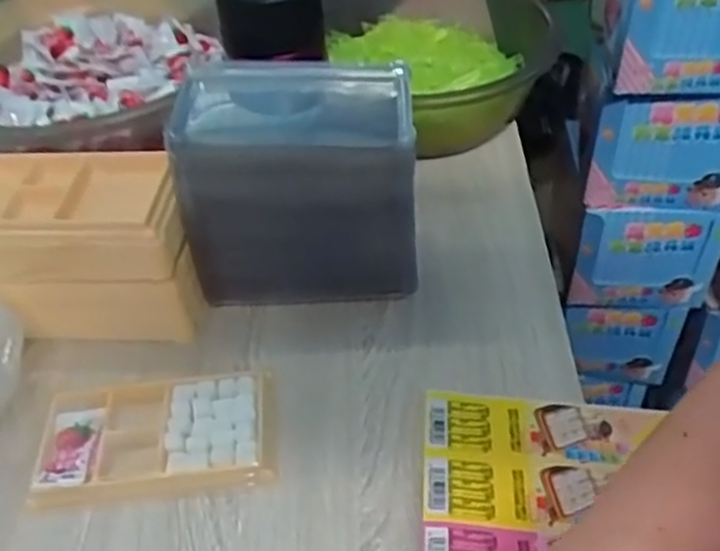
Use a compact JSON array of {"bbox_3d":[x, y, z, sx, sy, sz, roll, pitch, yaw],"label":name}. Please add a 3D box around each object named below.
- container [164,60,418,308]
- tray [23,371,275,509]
[{"bbox_3d":[-0.036,-0.054,0.493,0.141,0.134,0.086,-1,42,6],"label":"container"},{"bbox_3d":[-0.115,0.091,0.437,0.128,0.013,0.075,-6,41,-1],"label":"tray"}]

